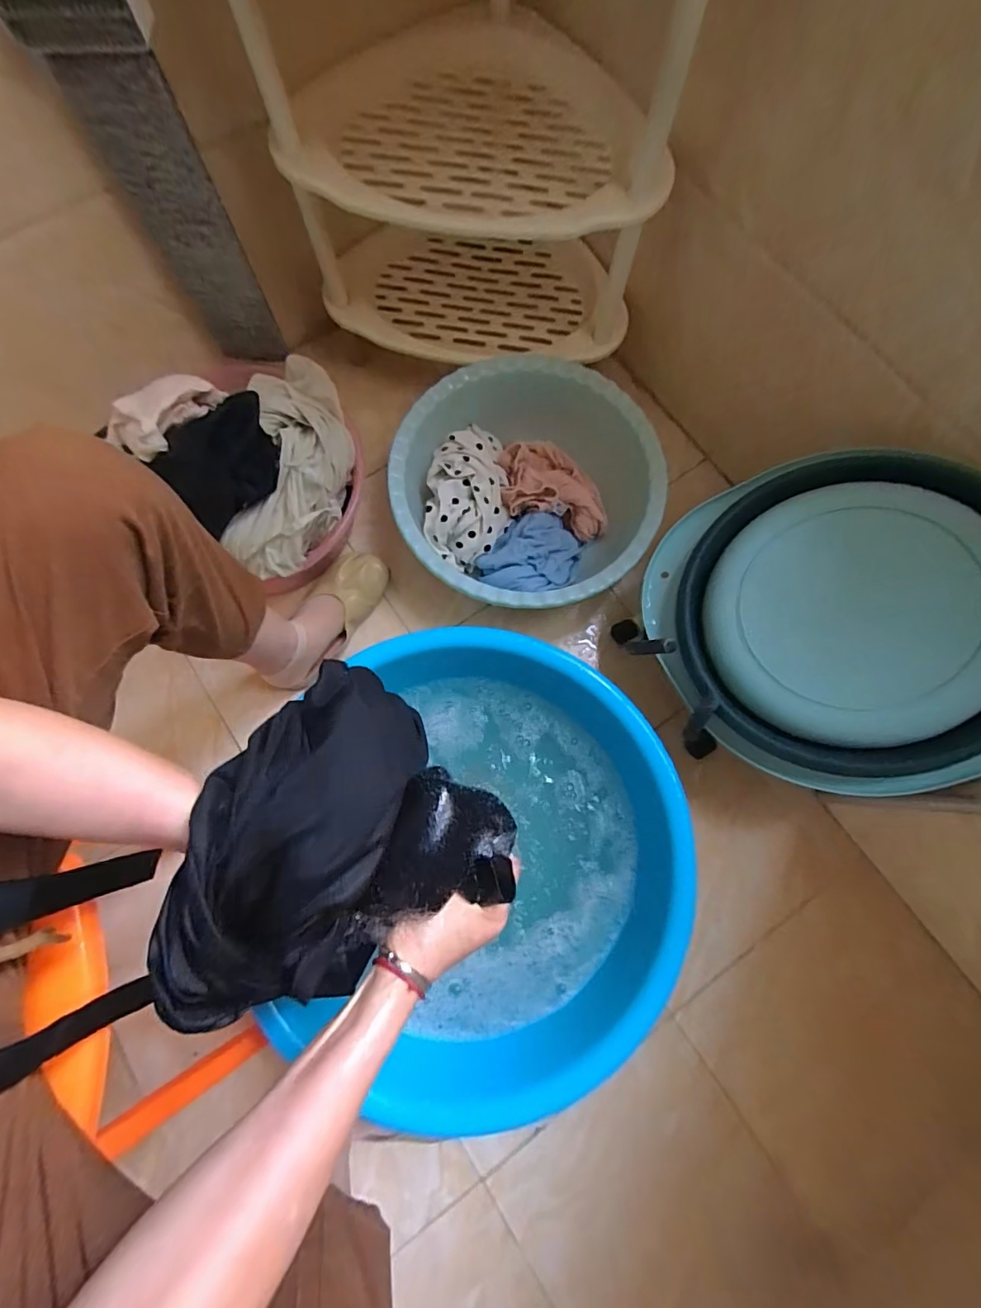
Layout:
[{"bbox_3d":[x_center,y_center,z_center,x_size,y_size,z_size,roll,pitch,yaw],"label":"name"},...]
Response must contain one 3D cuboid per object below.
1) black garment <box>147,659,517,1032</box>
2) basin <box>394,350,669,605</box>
[{"bbox_3d":[-0.115,0.142,0.345,0.215,0.085,0.191,-44,80,-10],"label":"black garment"},{"bbox_3d":[0.046,-0.233,0.738,0.352,0.114,0.369,0,76,0],"label":"basin"}]

